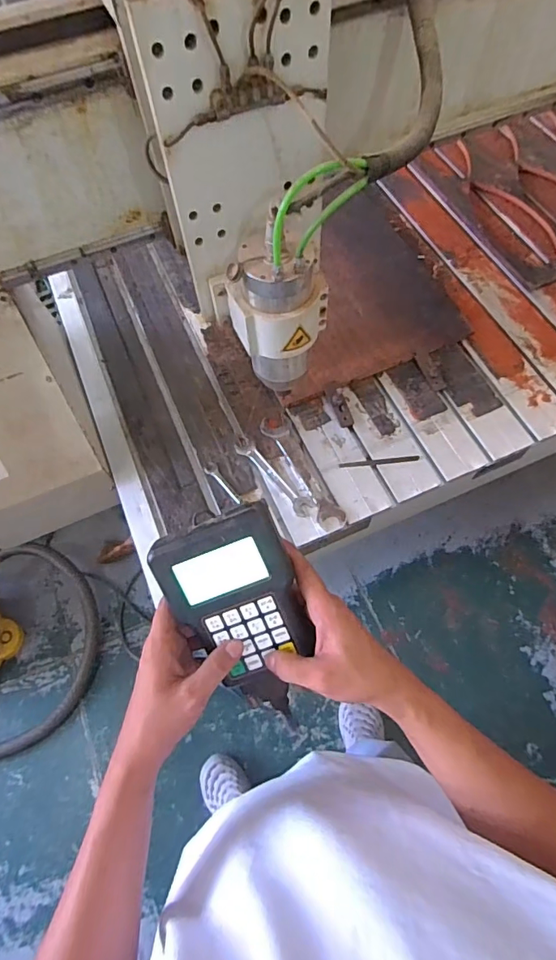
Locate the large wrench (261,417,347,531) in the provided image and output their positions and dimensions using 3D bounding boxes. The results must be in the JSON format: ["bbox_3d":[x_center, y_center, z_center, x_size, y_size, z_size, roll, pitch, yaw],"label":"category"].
[{"bbox_3d":[0.046,-0.019,0.875,0.049,0.013,0.249,-27,66,-10],"label":"large wrench"}]

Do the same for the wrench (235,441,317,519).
[{"bbox_3d":[-0.006,-0.007,0.886,0.034,0.004,0.186,-39,69,-15],"label":"wrench"}]

